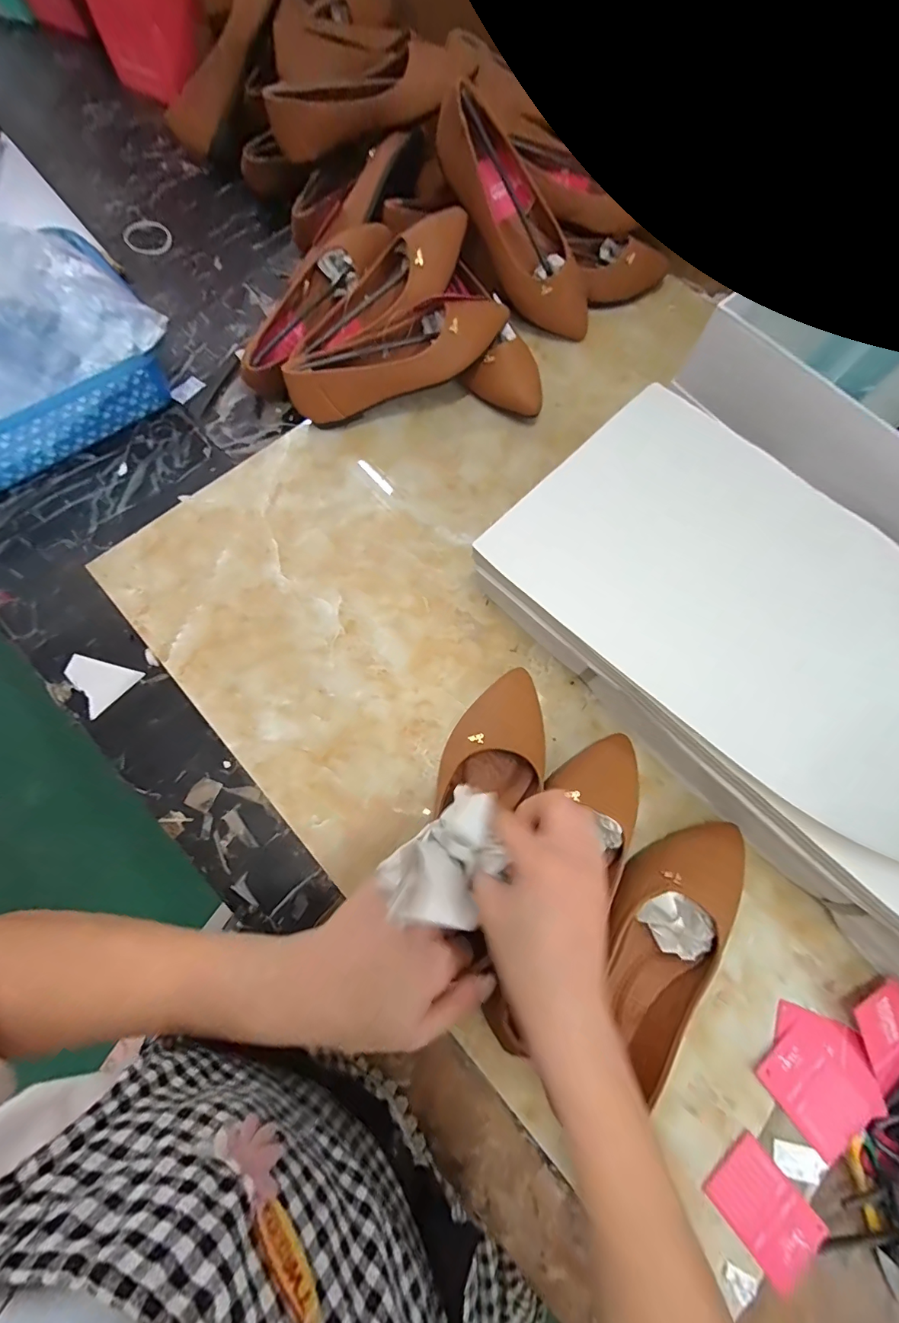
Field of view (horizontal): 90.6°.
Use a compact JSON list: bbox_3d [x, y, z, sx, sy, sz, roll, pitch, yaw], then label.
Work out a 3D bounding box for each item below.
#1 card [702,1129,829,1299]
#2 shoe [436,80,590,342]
[{"bbox_3d":[0.229,0.397,0.321,0.053,0.005,0.080,-37,76,-11],"label":"card"},{"bbox_3d":[0.083,-0.485,0.506,0.248,0.066,0.073,45,74,-24],"label":"shoe"}]

